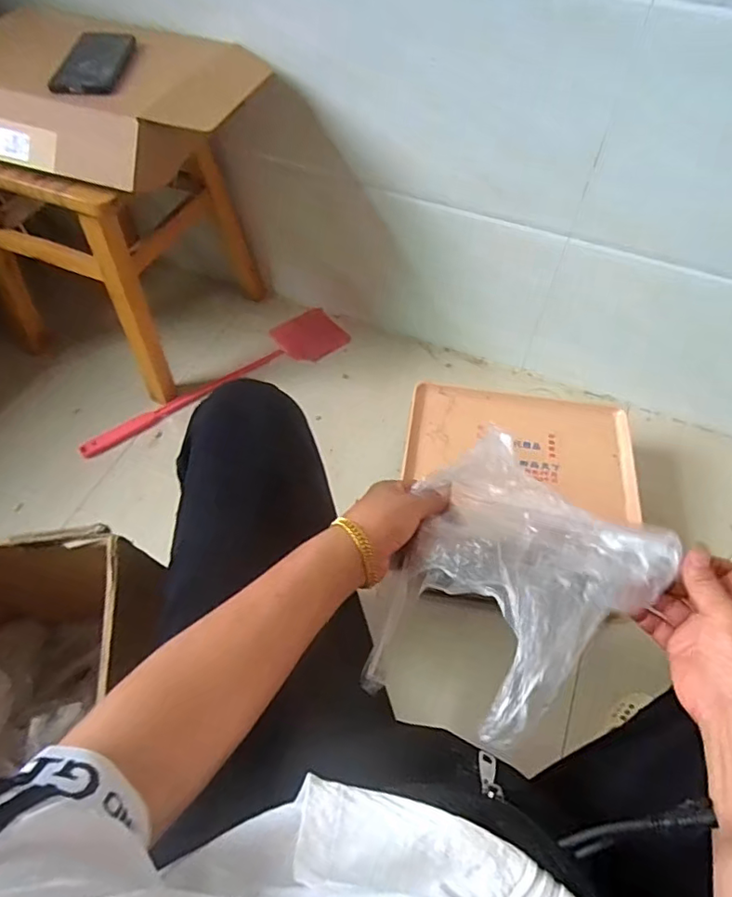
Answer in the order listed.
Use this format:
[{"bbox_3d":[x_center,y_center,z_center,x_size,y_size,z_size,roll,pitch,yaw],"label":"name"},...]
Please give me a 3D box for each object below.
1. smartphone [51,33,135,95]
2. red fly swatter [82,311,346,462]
[{"bbox_3d":[-0.366,-0.529,0.769,0.074,0.013,0.166,0,55,-1],"label":"smartphone"},{"bbox_3d":[-0.276,-0.134,1.078,0.536,0.026,0.118,-31,61,-21],"label":"red fly swatter"}]

